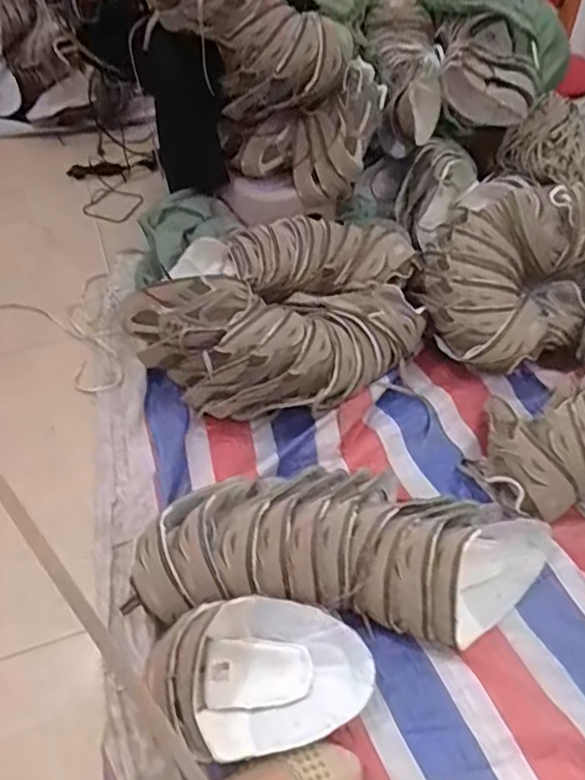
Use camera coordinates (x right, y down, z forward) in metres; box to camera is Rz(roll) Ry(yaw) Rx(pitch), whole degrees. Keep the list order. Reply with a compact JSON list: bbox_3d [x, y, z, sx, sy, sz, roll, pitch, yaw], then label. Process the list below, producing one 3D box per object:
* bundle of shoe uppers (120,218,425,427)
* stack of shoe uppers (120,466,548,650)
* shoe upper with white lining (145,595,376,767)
[{"bbox_3d":[-0.026,-0.128,1.100,0.512,0.194,0.342,-9,49,-7],"label":"bundle of shoe uppers"},{"bbox_3d":[0.077,0.209,0.828,0.553,0.140,0.221,4,49,4],"label":"stack of shoe uppers"},{"bbox_3d":[-0.034,0.335,0.726,0.262,0.098,0.148,-6,49,-4],"label":"shoe upper with white lining"}]

